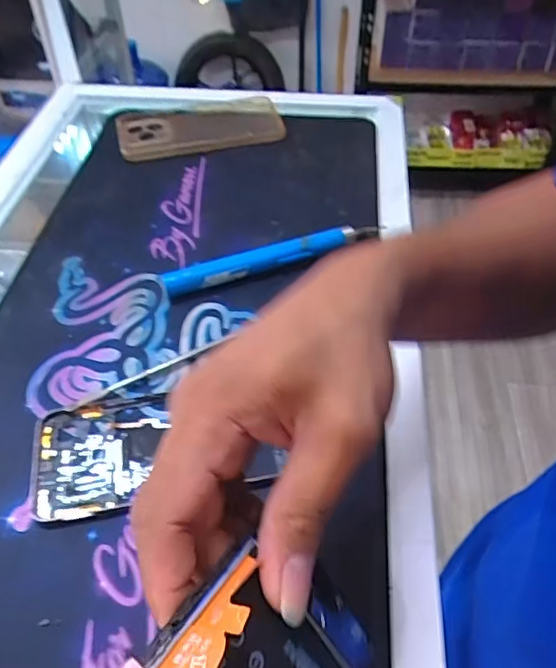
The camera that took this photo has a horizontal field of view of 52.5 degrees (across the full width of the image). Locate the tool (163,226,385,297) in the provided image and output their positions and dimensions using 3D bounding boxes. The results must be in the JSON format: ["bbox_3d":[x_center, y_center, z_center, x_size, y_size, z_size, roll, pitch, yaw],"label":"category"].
[{"bbox_3d":[0.000,-0.063,0.450,0.185,0.019,0.018,-15,50,-13],"label":"tool"}]

